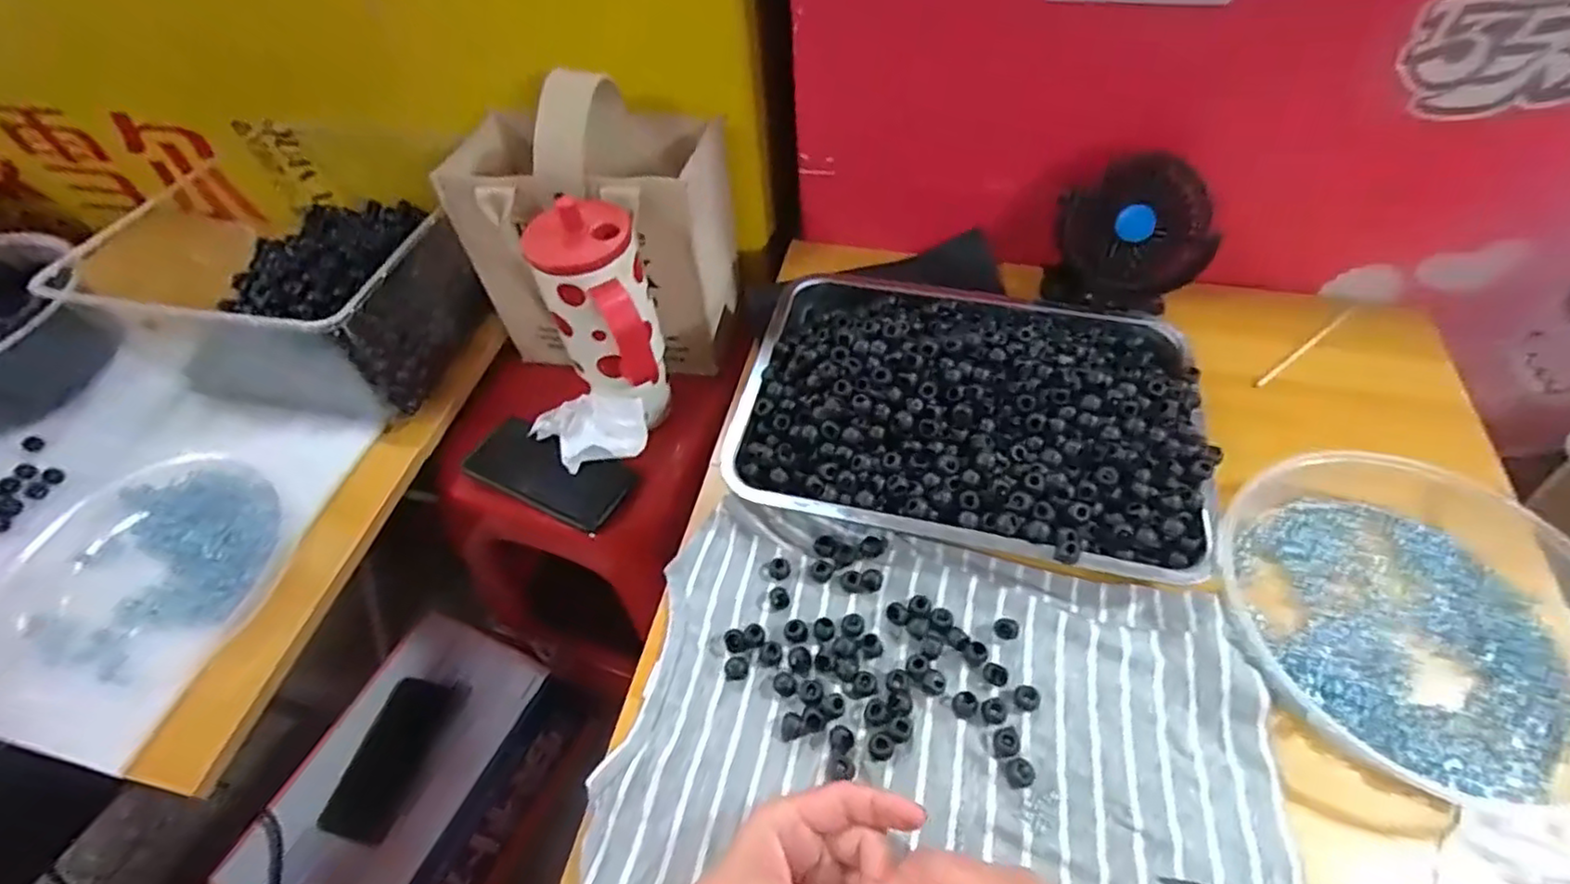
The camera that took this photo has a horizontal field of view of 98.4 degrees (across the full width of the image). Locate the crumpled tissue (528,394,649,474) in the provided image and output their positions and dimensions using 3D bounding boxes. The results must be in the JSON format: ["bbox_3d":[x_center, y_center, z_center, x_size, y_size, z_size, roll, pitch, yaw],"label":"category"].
[{"bbox_3d":[-0.189,-0.013,0.654,0.103,0.050,0.081,29,61,24],"label":"crumpled tissue"}]

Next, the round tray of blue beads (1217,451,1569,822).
[{"bbox_3d":[0.416,0.102,0.428,0.234,0.043,0.223,-2,53,3],"label":"round tray of blue beads"}]

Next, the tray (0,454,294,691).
[{"bbox_3d":[-0.525,0.098,0.558,0.222,0.036,0.202,17,57,17],"label":"tray"}]

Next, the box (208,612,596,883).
[{"bbox_3d":[-0.426,0.406,0.804,0.210,0.150,0.330,20,58,19],"label":"box"}]

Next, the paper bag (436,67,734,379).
[{"bbox_3d":[-0.177,-0.220,0.666,0.235,0.249,0.161,5,54,9],"label":"paper bag"}]

